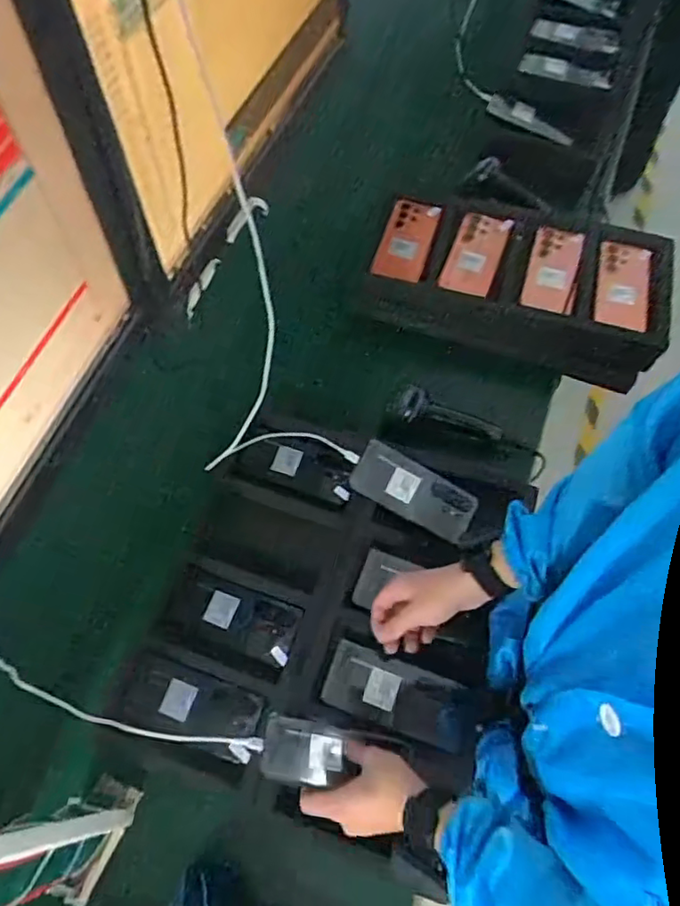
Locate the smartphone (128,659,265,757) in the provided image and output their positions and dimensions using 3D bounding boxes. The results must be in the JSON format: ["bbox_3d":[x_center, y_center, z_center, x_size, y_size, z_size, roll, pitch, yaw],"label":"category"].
[{"bbox_3d":[-0.177,0.313,0.722,0.156,0.013,0.081,15,55,7],"label":"smartphone"}]

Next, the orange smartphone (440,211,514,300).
[{"bbox_3d":[0.208,-0.307,0.903,0.077,0.010,0.131,20,85,10],"label":"orange smartphone"}]

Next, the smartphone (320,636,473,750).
[{"bbox_3d":[0.068,0.286,0.698,0.168,0.015,0.076,17,67,10],"label":"smartphone"}]

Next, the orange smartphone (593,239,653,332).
[{"bbox_3d":[0.410,-0.241,0.847,0.072,0.013,0.133,9,77,13],"label":"orange smartphone"}]

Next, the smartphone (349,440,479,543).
[{"bbox_3d":[0.098,0.051,0.778,0.163,0.009,0.072,29,86,1],"label":"smartphone"}]

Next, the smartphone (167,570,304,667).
[{"bbox_3d":[-0.138,0.216,0.773,0.166,0.013,0.078,15,66,9],"label":"smartphone"}]

